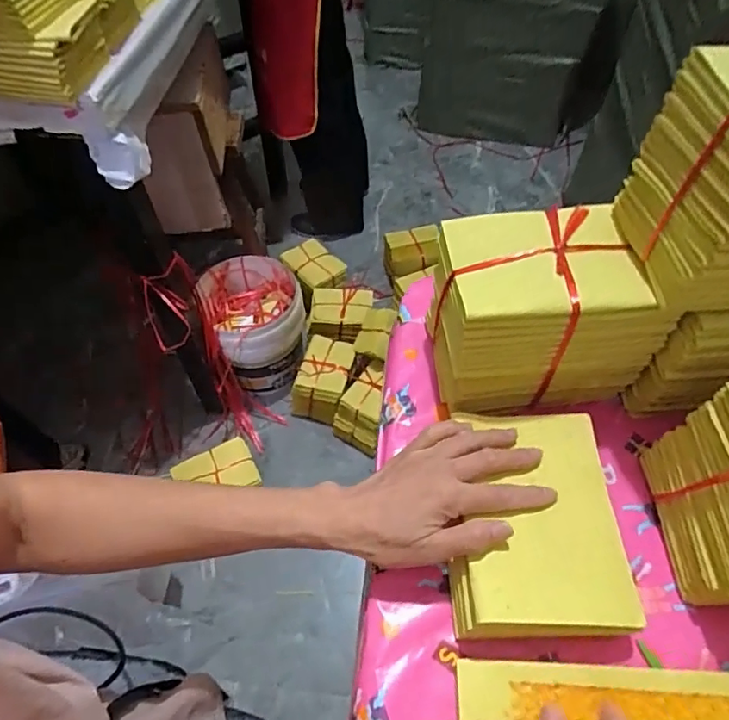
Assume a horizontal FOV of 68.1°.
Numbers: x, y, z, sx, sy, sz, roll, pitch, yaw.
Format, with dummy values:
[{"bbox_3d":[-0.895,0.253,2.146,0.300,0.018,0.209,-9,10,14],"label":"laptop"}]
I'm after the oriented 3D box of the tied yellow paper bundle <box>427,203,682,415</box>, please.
[{"bbox_3d":[0.148,-0.041,0.464,0.157,0.132,0.112,-3,52,-3],"label":"tied yellow paper bundle"}]

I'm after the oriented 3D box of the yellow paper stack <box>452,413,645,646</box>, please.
[{"bbox_3d":[0.127,0.120,0.410,0.122,0.036,0.161,1,52,0],"label":"yellow paper stack"}]

